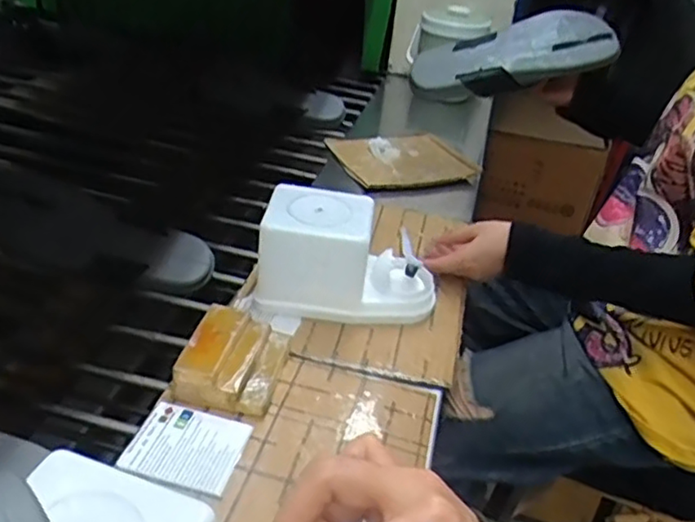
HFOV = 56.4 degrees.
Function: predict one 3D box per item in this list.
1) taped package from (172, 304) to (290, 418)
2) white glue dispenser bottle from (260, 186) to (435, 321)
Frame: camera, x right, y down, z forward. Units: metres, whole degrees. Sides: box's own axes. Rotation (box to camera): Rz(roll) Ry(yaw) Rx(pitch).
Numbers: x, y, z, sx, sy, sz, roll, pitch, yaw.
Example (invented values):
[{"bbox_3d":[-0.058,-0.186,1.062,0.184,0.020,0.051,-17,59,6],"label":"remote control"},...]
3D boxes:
[{"bbox_3d":[-0.100,0.086,0.586,0.079,0.047,0.106,10,33,4],"label":"taped package"},{"bbox_3d":[0.004,0.000,0.689,0.184,0.112,0.096,10,33,4],"label":"white glue dispenser bottle"}]

